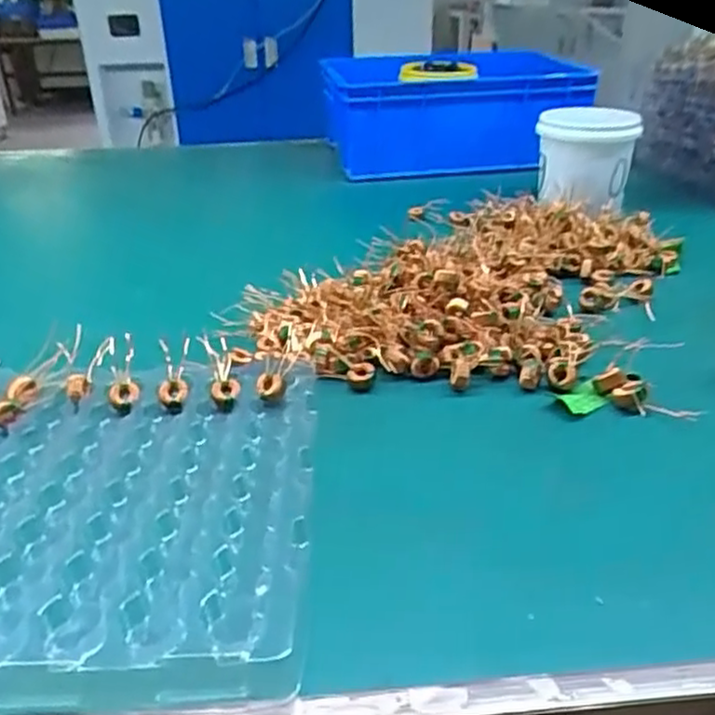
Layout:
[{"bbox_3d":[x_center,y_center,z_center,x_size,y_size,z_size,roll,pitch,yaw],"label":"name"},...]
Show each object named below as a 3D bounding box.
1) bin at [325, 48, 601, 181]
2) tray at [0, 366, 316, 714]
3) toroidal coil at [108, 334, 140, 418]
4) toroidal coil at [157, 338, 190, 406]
[{"bbox_3d":[0.151,-0.421,1.214,0.414,0.184,0.317,-3,29,-5],"label":"bin"},{"bbox_3d":[-0.169,0.081,0.418,0.277,0.034,0.280,0,29,-1],"label":"tray"},{"bbox_3d":[-0.178,0.012,0.547,0.023,0.013,0.081,-7,42,-7],"label":"toroidal coil"},{"bbox_3d":[-0.139,0.010,0.540,0.022,0.011,0.066,-6,41,-6],"label":"toroidal coil"}]

